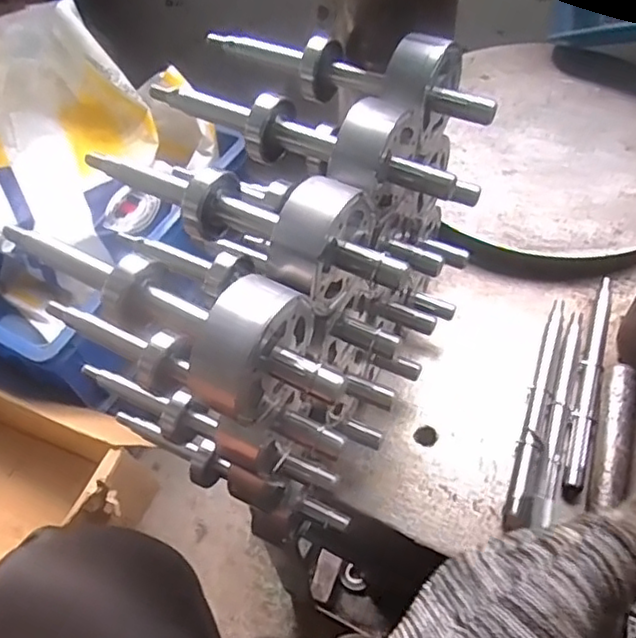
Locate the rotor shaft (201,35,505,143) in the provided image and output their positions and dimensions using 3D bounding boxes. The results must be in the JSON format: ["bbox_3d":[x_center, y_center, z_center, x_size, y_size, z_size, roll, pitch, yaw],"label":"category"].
[{"bbox_3d":[0.014,-0.130,0.318,0.155,0.039,0.043,32,63,24],"label":"rotor shaft"}]

